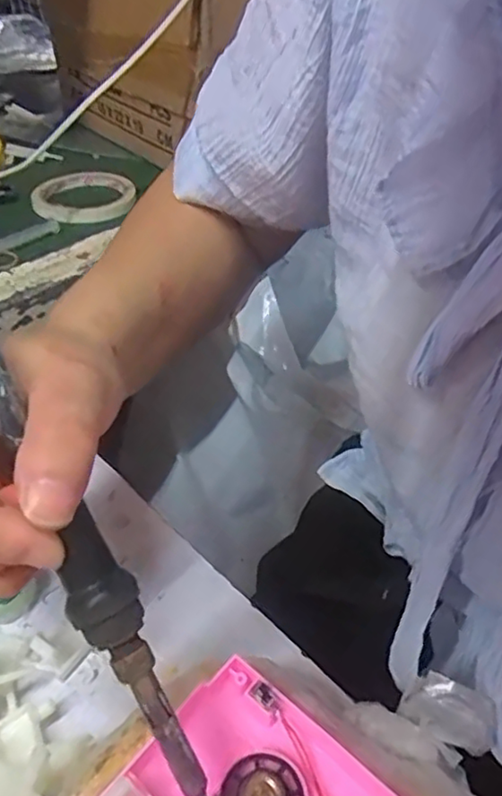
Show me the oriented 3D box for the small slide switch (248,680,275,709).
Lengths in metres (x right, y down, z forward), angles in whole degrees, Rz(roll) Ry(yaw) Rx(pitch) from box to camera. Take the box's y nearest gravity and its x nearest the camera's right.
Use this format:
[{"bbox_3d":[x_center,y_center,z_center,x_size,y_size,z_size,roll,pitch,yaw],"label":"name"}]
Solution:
[{"bbox_3d":[0.004,0.107,0.226,0.009,0.004,0.006,33,50,29],"label":"small slide switch"}]

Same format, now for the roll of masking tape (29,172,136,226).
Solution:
[{"bbox_3d":[-0.167,-0.203,0.620,0.099,0.010,0.113,-9,43,-11],"label":"roll of masking tape"}]

